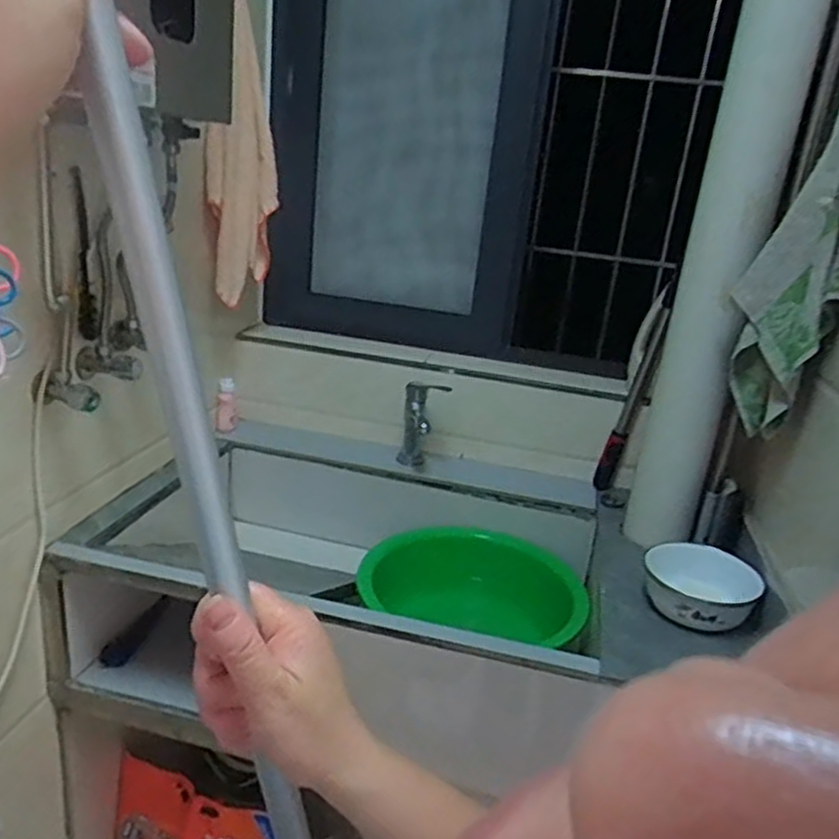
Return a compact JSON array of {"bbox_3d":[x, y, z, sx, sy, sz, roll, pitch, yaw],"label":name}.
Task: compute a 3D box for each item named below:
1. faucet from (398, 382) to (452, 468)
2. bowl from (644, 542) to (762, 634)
[{"bbox_3d":[0.007,0.021,1.451,0.091,0.168,0.166,5,20,-1],"label":"faucet"},{"bbox_3d":[0.407,0.240,1.057,0.155,0.068,0.147,12,21,18],"label":"bowl"}]

